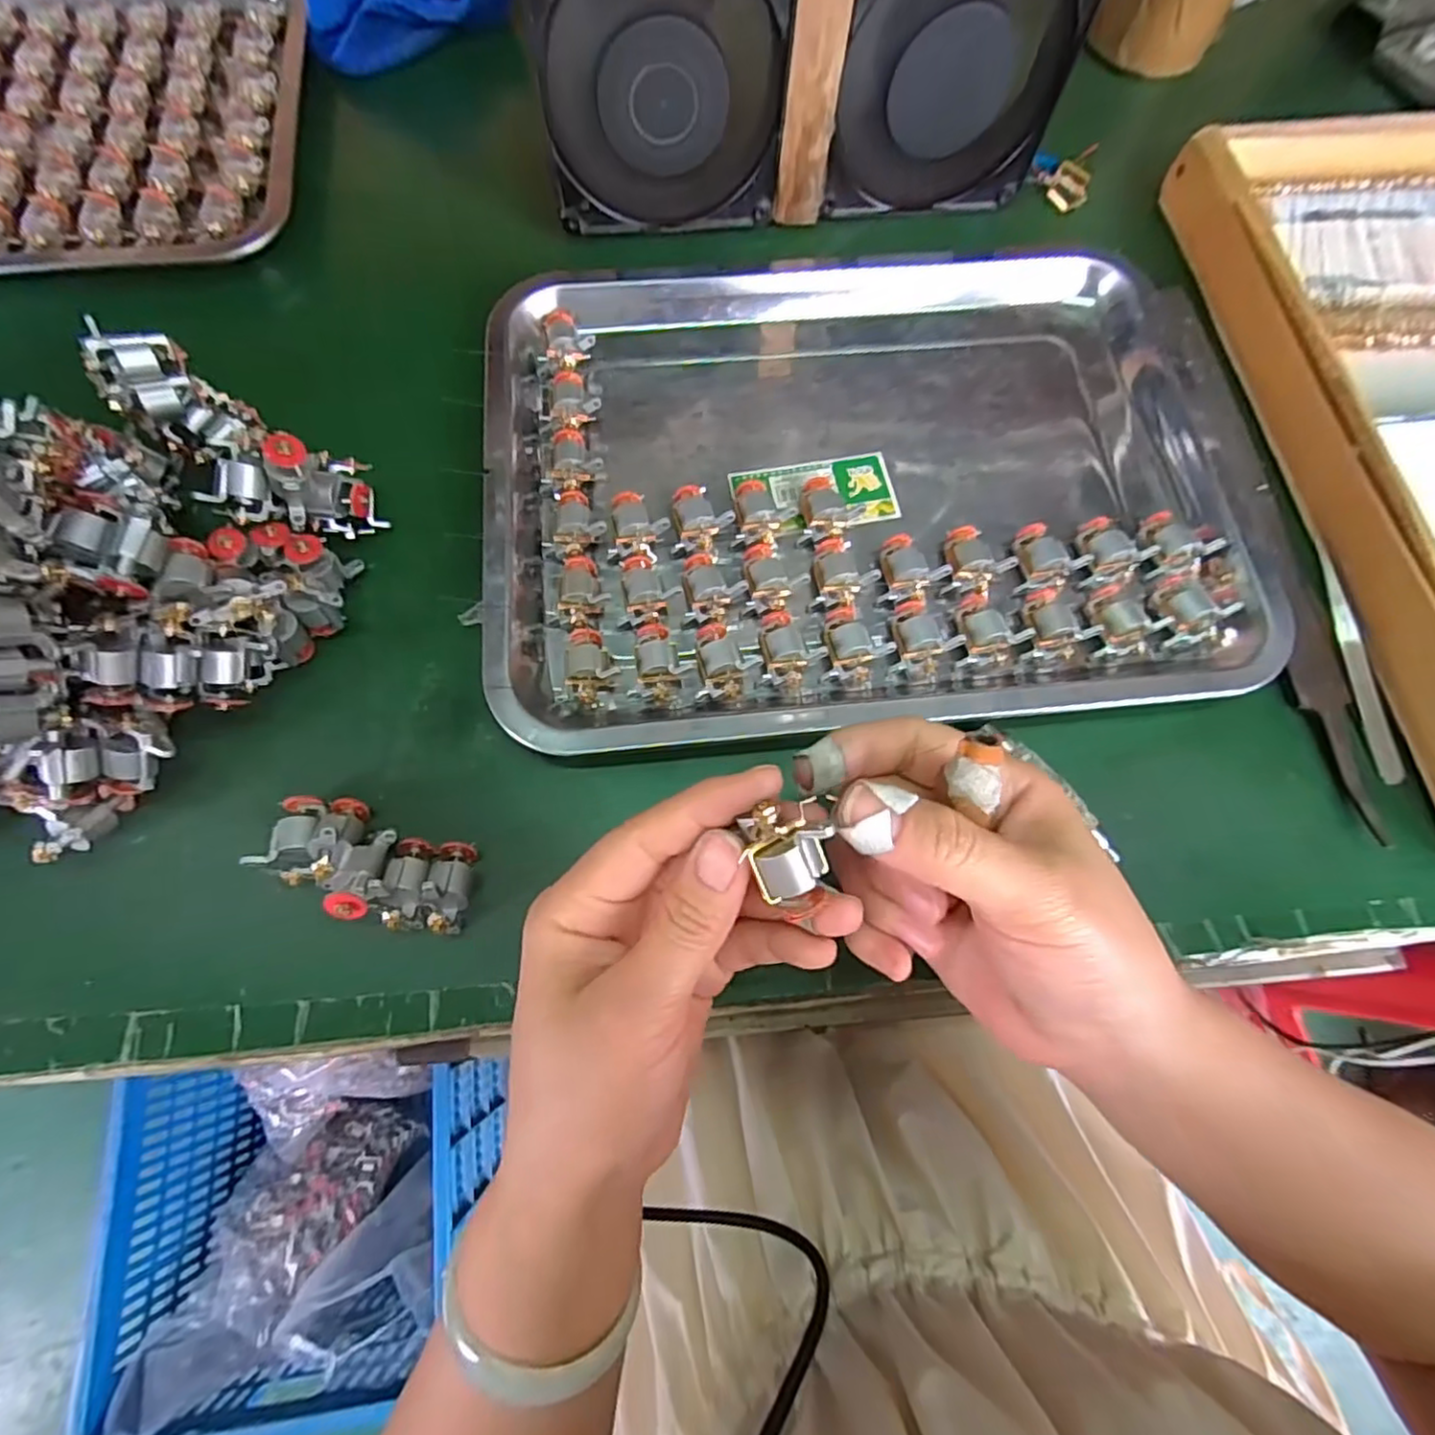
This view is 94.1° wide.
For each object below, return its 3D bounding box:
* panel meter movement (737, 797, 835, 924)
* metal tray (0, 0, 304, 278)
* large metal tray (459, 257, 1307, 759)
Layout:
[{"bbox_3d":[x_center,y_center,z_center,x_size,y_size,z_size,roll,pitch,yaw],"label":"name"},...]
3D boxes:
[{"bbox_3d":[0.021,0.036,0.179,0.021,0.014,0.028,-16,99,9],"label":"panel meter movement"},{"bbox_3d":[-0.415,-0.348,0.386,0.334,0.020,0.248,-7,73,-3],"label":"metal tray"},{"bbox_3d":[0.066,-0.131,0.325,0.346,0.022,0.279,-3,72,-2],"label":"large metal tray"}]

